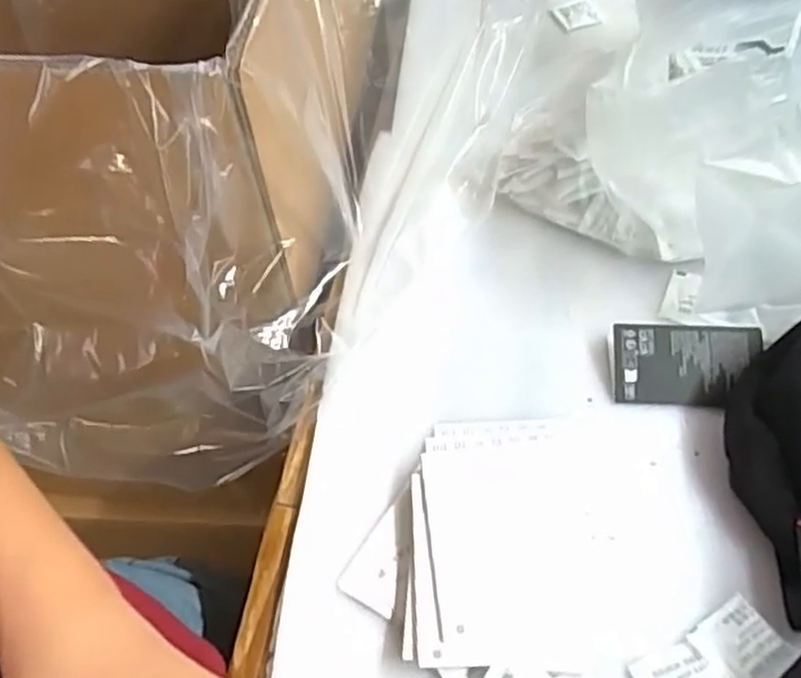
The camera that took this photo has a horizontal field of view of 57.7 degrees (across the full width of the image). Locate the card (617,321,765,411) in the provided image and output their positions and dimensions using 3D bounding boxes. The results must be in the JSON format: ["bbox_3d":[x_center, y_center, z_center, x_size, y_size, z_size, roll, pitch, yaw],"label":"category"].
[{"bbox_3d":[0.178,0.016,0.451,0.090,0.007,0.051,2,77,4],"label":"card"}]

